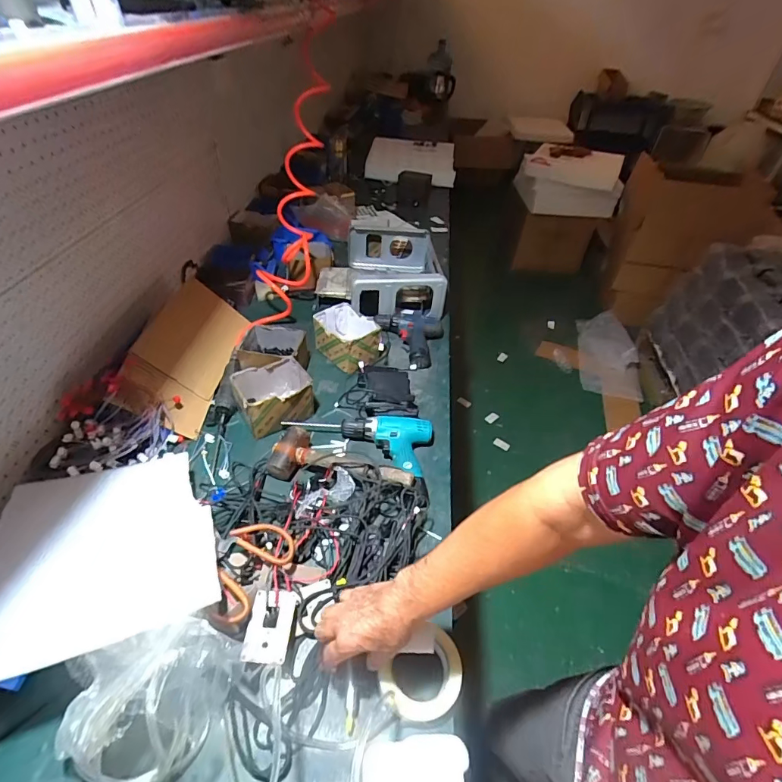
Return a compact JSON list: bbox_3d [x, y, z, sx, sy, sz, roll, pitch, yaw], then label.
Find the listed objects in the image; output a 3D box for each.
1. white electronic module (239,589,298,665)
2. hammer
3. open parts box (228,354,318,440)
[{"bbox_3d":[-0.168,0.325,0.595,0.058,0.014,0.091,4,43,0],"label":"white electronic module"},{"bbox_3d":[-0.092,0.125,0.801,0.275,0.057,0.099,9,44,5],"label":"hammer"},{"bbox_3d":[-0.235,0.009,0.901,0.160,0.093,0.110,-19,48,-23],"label":"open parts box"}]

